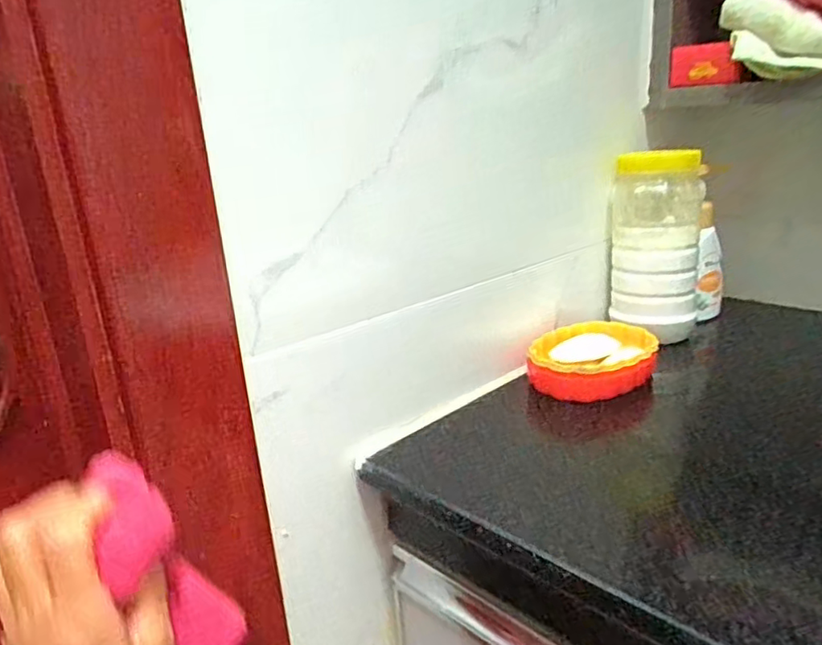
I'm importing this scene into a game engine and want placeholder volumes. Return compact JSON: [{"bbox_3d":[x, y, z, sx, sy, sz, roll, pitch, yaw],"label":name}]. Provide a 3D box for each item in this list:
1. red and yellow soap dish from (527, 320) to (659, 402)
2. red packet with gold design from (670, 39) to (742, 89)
[{"bbox_3d":[0.153,0.030,0.507,0.093,0.030,0.120,4,19,24],"label":"red and yellow soap dish"},{"bbox_3d":[0.263,-0.231,0.542,0.009,0.035,0.064,-13,20,-26],"label":"red packet with gold design"}]

